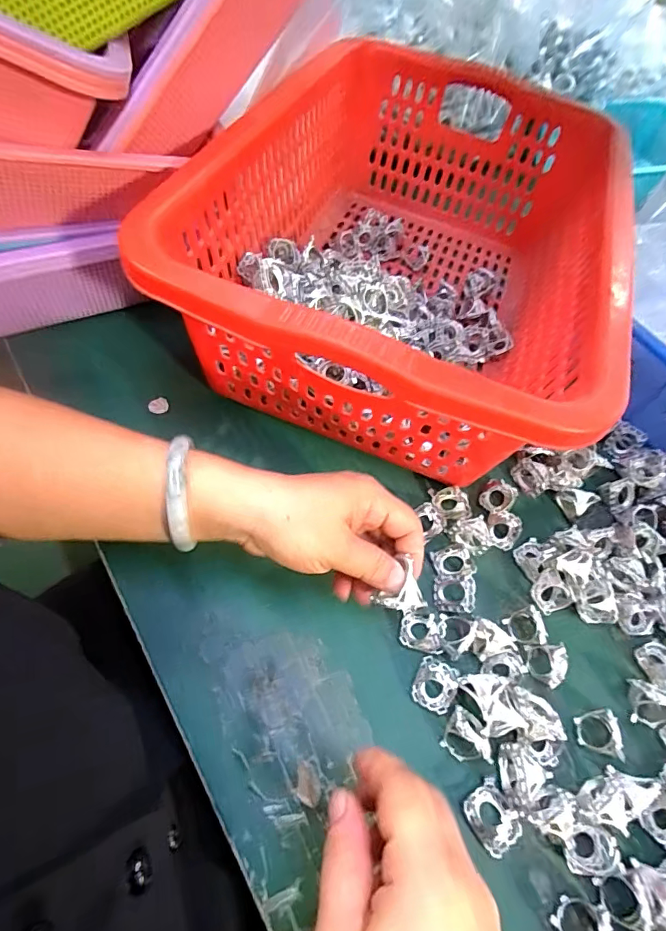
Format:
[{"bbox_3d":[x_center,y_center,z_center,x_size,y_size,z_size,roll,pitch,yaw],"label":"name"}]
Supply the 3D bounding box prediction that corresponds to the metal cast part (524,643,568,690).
[{"bbox_3d":[0.144,0.134,0.311,0.022,0.023,0.026,6,59,-6],"label":"metal cast part"}]

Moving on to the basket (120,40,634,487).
[{"bbox_3d":[0.073,-0.201,0.434,0.301,0.169,0.468,21,58,5],"label":"basket"}]

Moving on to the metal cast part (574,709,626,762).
[{"bbox_3d":[0.166,0.167,0.292,0.016,0.025,0.026,8,59,-5],"label":"metal cast part"}]

